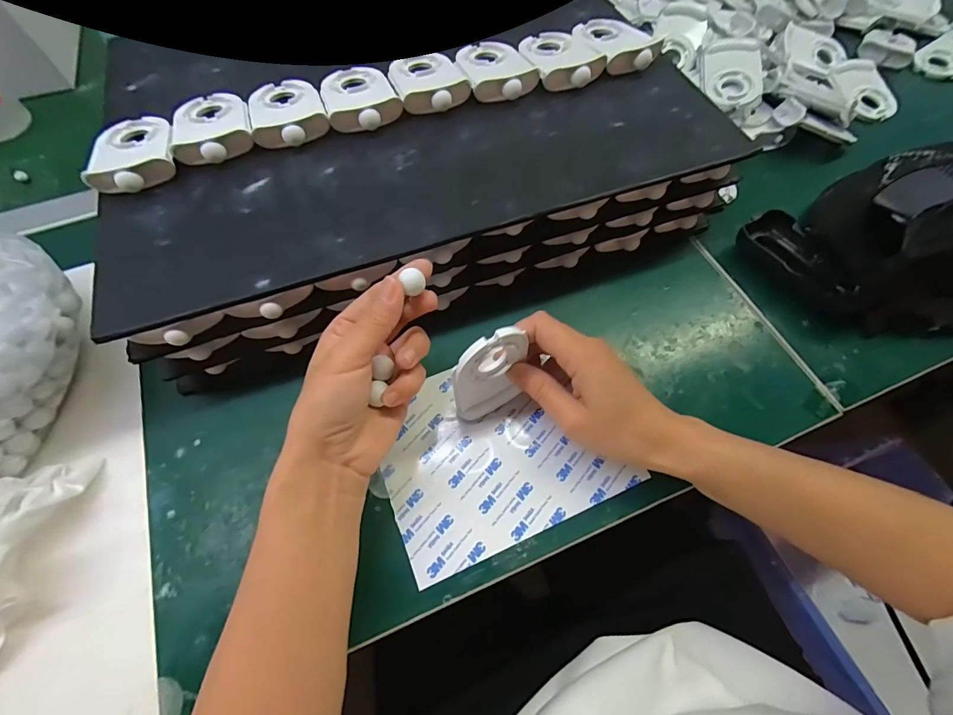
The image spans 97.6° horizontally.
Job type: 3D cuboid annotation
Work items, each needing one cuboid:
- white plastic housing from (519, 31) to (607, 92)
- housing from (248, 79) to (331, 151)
[{"bbox_3d":[0.073,-0.266,0.364,0.058,0.018,0.082,-18,64,-8],"label":"white plastic housing"},{"bbox_3d":[-0.155,-0.204,0.337,0.057,0.016,0.084,-20,64,-10],"label":"housing"}]

